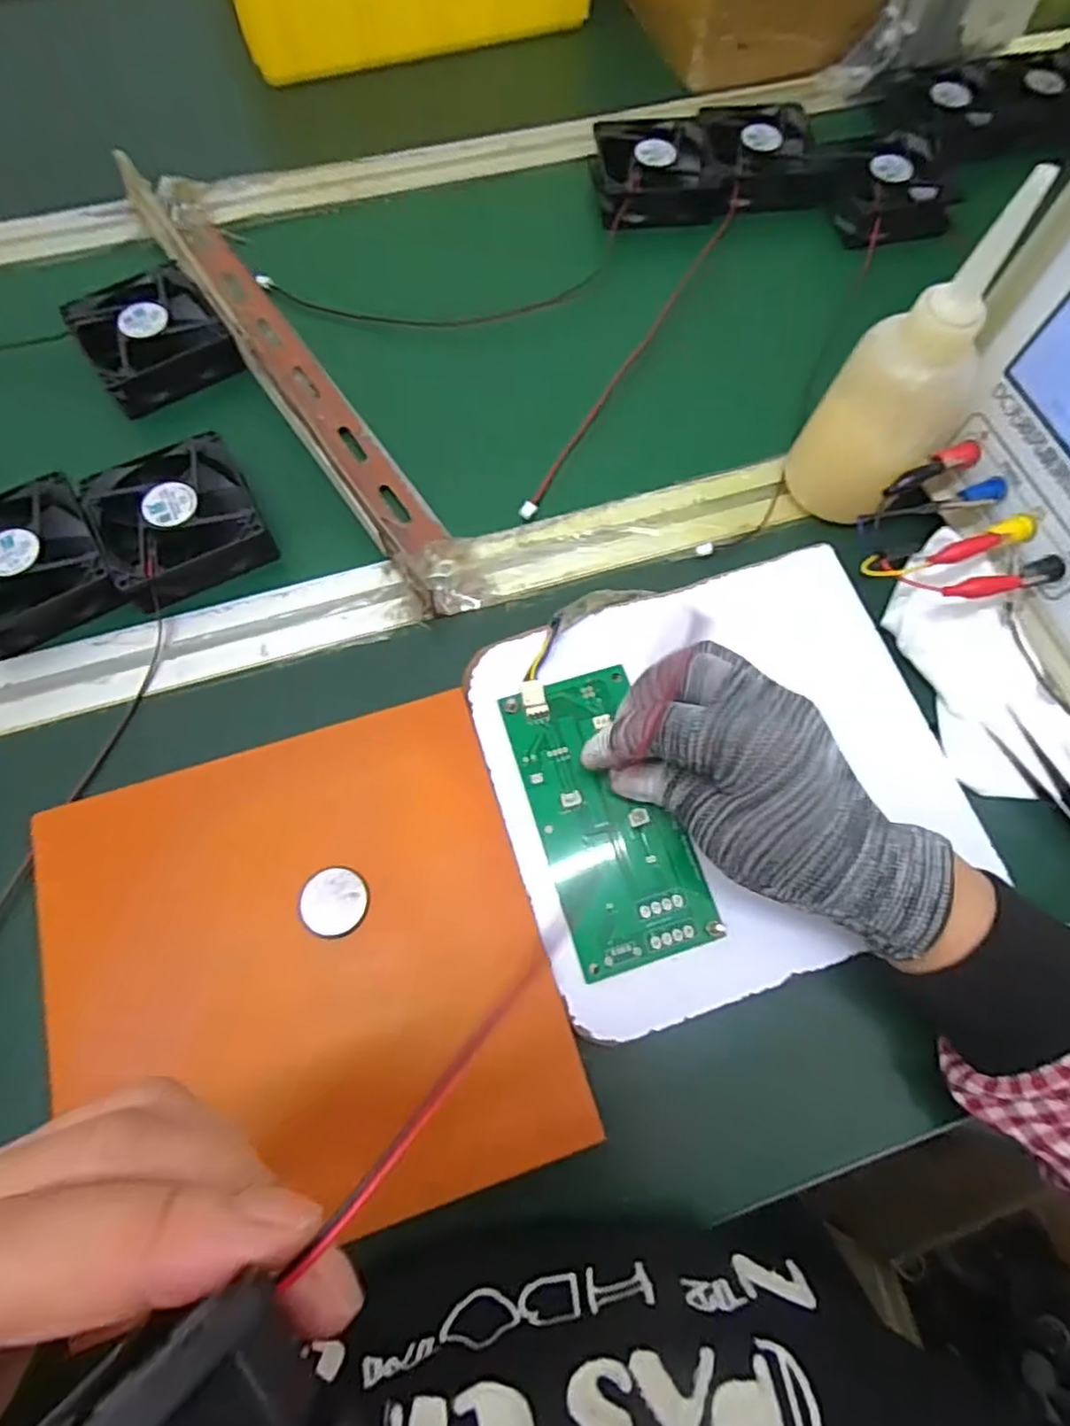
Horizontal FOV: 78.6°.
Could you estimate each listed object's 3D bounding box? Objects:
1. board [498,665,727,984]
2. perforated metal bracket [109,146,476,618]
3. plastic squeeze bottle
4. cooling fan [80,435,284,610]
[{"bbox_3d":[0.032,0.046,0.301,0.064,0.008,0.133,-20,73,-7],"label":"board"},{"bbox_3d":[-0.150,-0.212,0.394,0.045,0.040,0.388,-33,74,-11],"label":"perforated metal bracket"},{"bbox_3d":[0.178,-0.159,0.317,0.064,0.145,0.063,35,74,12],"label":"plastic squeeze bottle"},{"bbox_3d":[-0.199,-0.111,0.364,0.080,0.025,0.094,-29,73,-10],"label":"cooling fan"}]

